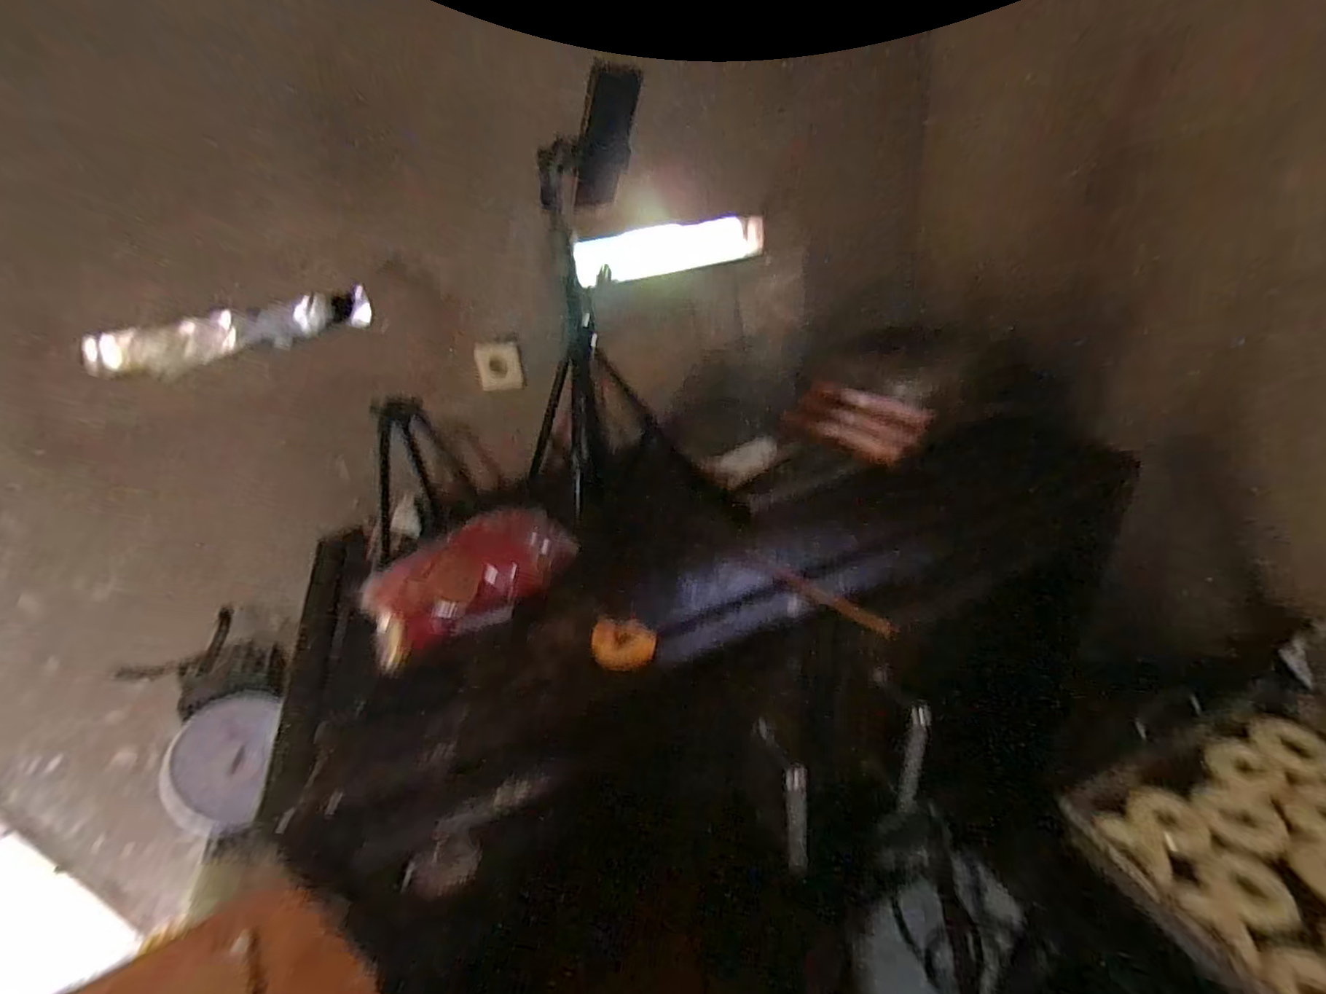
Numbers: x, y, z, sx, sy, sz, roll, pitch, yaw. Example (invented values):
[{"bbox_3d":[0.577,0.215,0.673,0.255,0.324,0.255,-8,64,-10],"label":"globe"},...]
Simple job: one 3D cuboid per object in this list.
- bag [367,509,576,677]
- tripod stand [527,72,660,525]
[{"bbox_3d":[-0.252,0.105,0.747,0.269,0.115,0.072,-28,37,-32],"label":"bag"},{"bbox_3d":[-0.111,-0.266,0.762,0.204,0.500,0.201,-7,31,-1],"label":"tripod stand"}]

